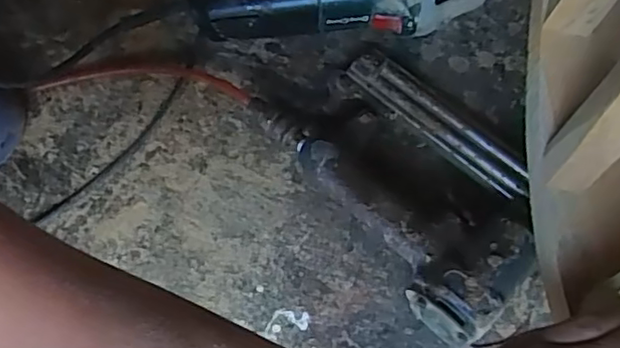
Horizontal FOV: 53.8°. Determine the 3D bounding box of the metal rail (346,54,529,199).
[{"bbox_3d":[0.110,-0.042,0.522,0.175,0.025,0.036,41,75,14],"label":"metal rail"}]

